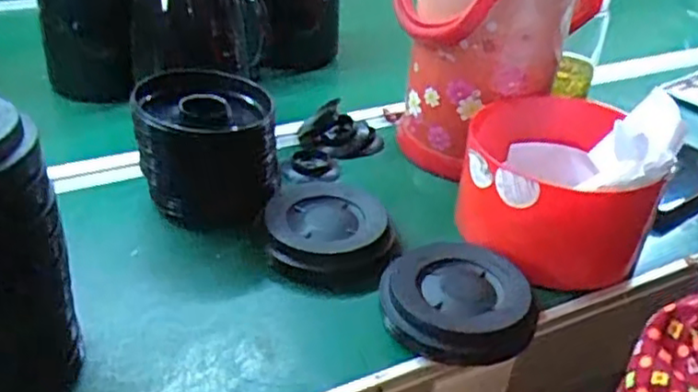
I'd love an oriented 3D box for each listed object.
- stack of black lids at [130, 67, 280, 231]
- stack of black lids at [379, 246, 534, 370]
[{"bbox_3d":[-0.128,-0.045,0.630,0.114,0.110,0.107,4,33,2],"label":"stack of black lids"},{"bbox_3d":[0.084,0.078,0.541,0.112,0.032,0.116,6,33,4],"label":"stack of black lids"}]

